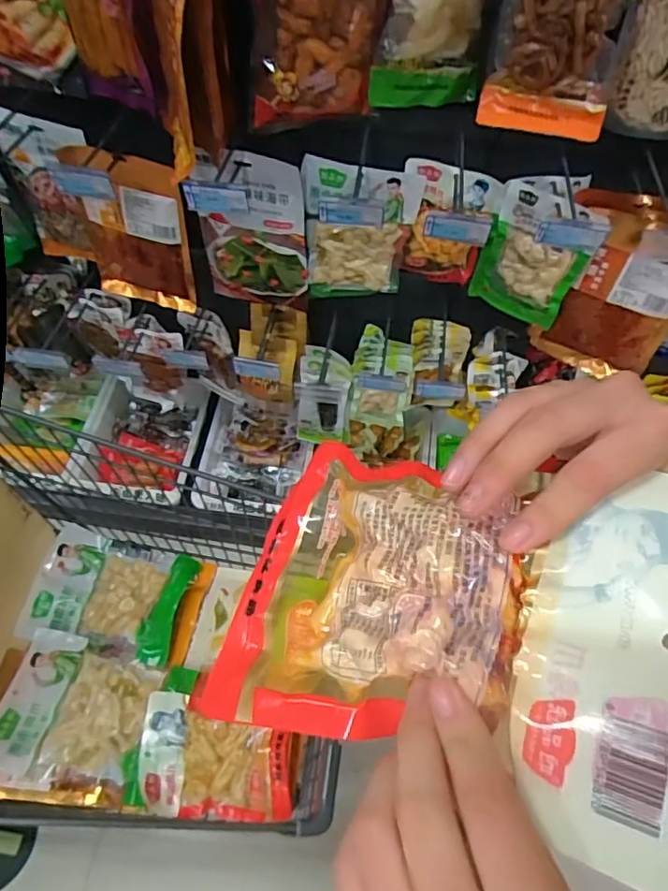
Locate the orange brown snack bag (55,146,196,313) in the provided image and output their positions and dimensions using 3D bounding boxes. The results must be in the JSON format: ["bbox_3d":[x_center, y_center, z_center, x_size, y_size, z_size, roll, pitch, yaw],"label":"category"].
[{"bbox_3d":[-0.324,-0.349,0.968,0.219,0.275,0.059,22,58,13],"label":"orange brown snack bag"}]

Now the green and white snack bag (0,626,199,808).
[{"bbox_3d":[-0.359,0.392,0.843,0.265,0.040,0.192,13,56,7],"label":"green and white snack bag"}]

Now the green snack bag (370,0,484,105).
[{"bbox_3d":[0.138,-0.555,0.748,0.156,0.225,0.035,-9,58,-14],"label":"green snack bag"}]

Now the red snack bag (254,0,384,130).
[{"bbox_3d":[-0.018,-0.535,0.725,0.172,0.238,0.026,-17,58,-13],"label":"red snack bag"}]

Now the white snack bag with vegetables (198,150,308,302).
[{"bbox_3d":[-0.133,-0.339,0.946,0.176,0.269,0.018,14,56,8],"label":"white snack bag with vegetables"}]

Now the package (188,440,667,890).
[{"bbox_3d":[0.040,0.067,0.254,0.207,0.020,0.140,2,58,33],"label":"package"}]

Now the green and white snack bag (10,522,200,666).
[{"bbox_3d":[-0.361,0.241,0.948,0.240,0.039,0.183,10,56,6],"label":"green and white snack bag"}]

